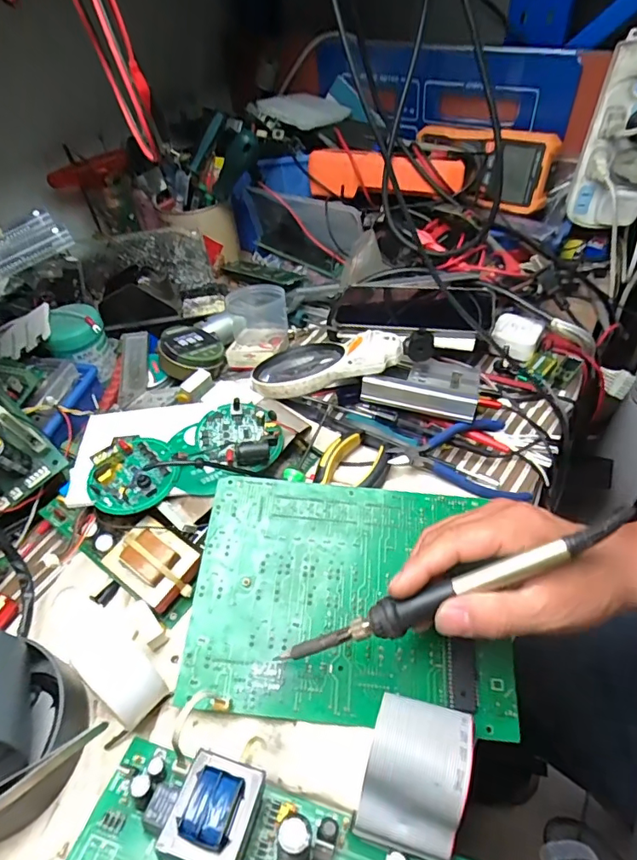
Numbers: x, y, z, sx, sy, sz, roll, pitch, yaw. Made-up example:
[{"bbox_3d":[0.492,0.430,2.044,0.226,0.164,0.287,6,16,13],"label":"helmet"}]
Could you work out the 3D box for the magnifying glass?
[{"bbox_3d":[0.019,-0.068,0.484,0.173,0.028,0.090,-8,46,20],"label":"magnifying glass"}]

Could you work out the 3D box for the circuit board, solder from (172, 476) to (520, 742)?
[{"bbox_3d":[0.022,0.114,0.353,0.214,0.005,0.159,5,61,1],"label":"circuit board, solder"}]

